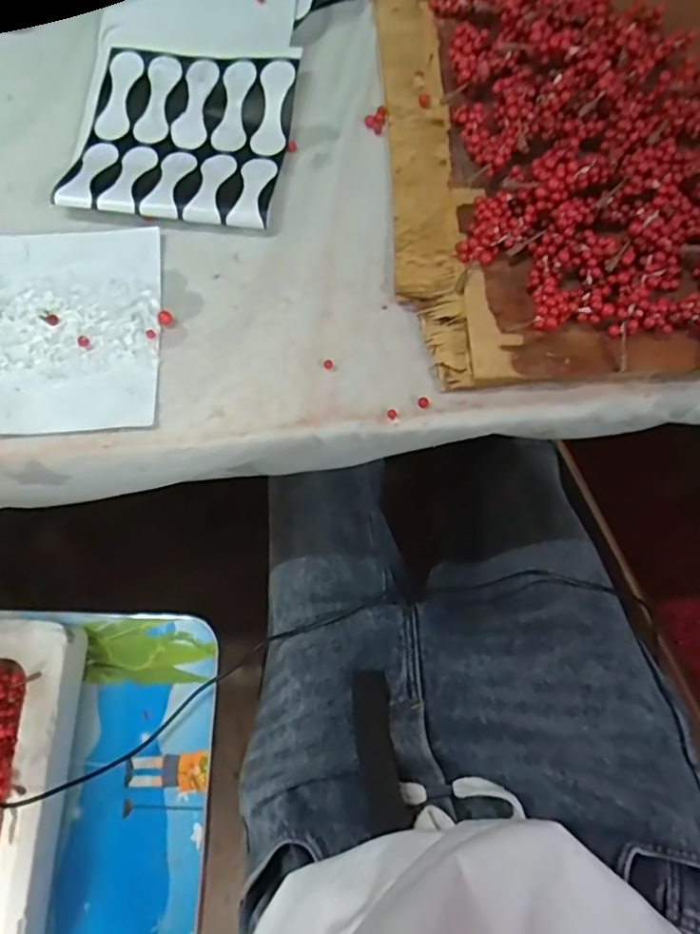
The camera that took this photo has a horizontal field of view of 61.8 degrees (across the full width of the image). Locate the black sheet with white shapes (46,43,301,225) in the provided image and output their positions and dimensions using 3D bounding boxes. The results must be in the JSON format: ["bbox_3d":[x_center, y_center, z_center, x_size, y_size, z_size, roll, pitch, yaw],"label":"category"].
[{"bbox_3d":[-0.118,-0.241,0.417,0.143,0.016,0.152,8,75,0],"label":"black sheet with white shapes"}]

